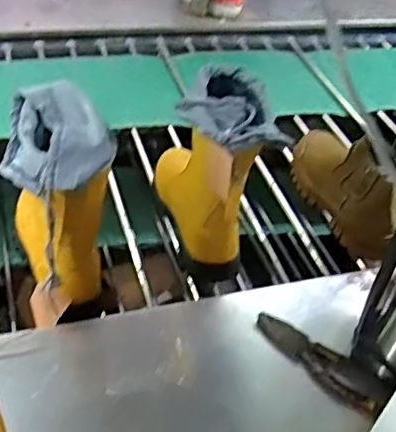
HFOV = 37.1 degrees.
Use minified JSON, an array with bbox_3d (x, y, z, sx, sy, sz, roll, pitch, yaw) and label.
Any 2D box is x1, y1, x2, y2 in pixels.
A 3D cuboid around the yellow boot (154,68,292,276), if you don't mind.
[{"bbox_3d":[0.021,-0.075,0.847,0.115,0.281,0.266,-7,44,-14],"label":"yellow boot"}]

